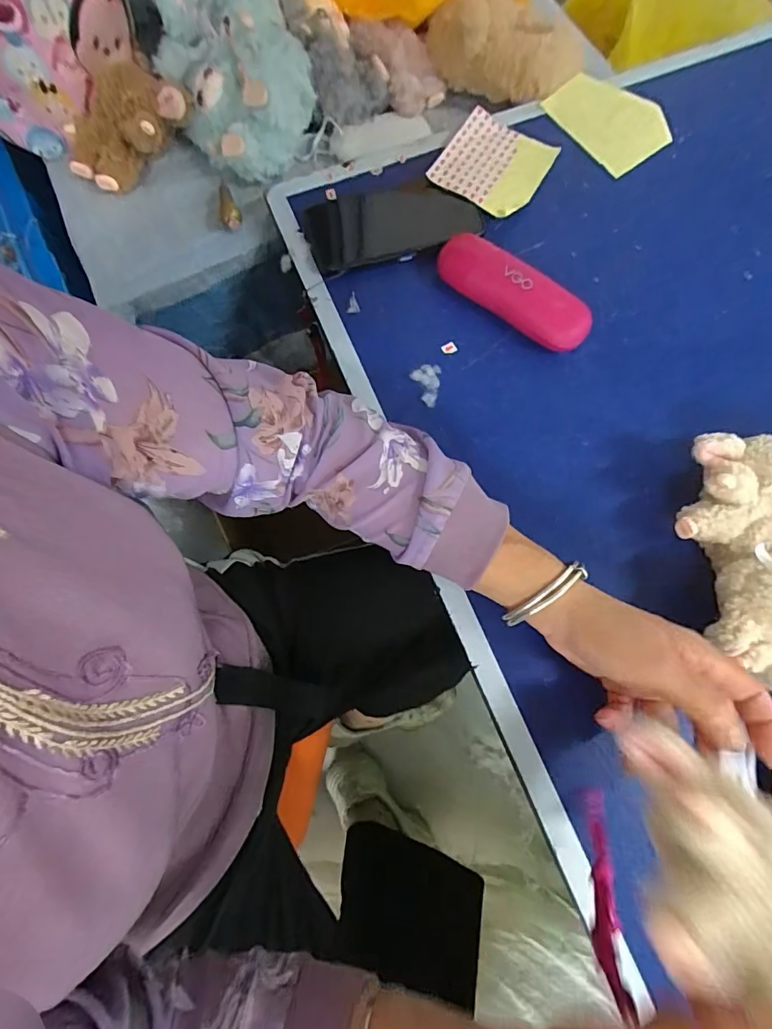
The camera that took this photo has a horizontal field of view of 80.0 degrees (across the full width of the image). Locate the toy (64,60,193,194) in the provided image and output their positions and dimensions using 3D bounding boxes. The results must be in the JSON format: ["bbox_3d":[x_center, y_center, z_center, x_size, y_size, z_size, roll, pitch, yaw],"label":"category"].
[{"bbox_3d":[-0.271,-0.399,0.475,0.125,0.052,0.088,-41,79,-11],"label":"toy"}]

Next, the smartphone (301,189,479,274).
[{"bbox_3d":[0.007,-0.285,0.451,0.165,0.015,0.081,-11,76,-3],"label":"smartphone"}]

